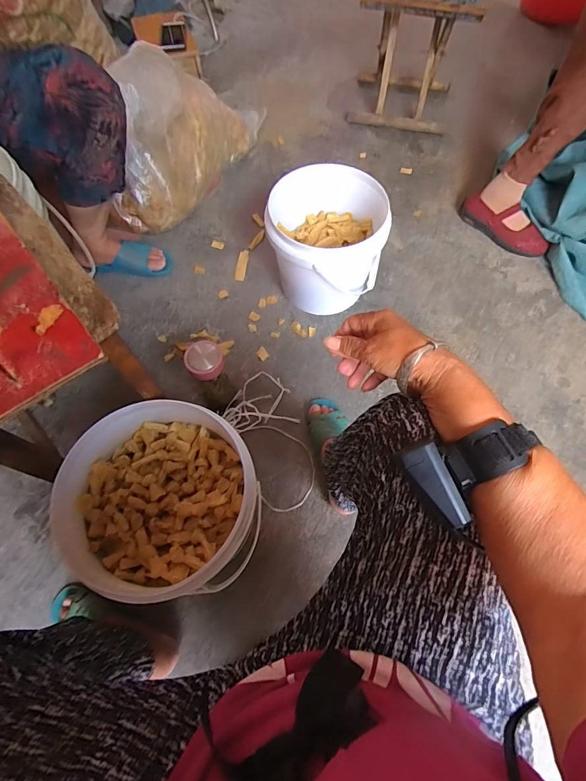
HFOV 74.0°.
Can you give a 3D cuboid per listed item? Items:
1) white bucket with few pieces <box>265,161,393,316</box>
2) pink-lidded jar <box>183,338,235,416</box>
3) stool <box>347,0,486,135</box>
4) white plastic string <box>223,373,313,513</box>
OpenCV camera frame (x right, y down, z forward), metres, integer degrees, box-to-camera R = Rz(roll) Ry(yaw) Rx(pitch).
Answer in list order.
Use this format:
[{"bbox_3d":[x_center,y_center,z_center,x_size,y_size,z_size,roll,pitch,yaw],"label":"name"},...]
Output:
[{"bbox_3d":[0.077,-0.315,0.866,0.232,0.213,0.246,0,66,0],"label":"white bucket with few pieces"},{"bbox_3d":[-0.161,-0.022,0.753,0.075,0.174,0.091,-26,69,-11],"label":"pink-lidded jar"},{"bbox_3d":[0.336,-0.966,1.108,0.299,0.290,0.233,16,67,7],"label":"stool"},{"bbox_3d":[-0.040,0.092,0.789,0.153,0.022,0.284,-24,69,-13],"label":"white plastic string"}]

